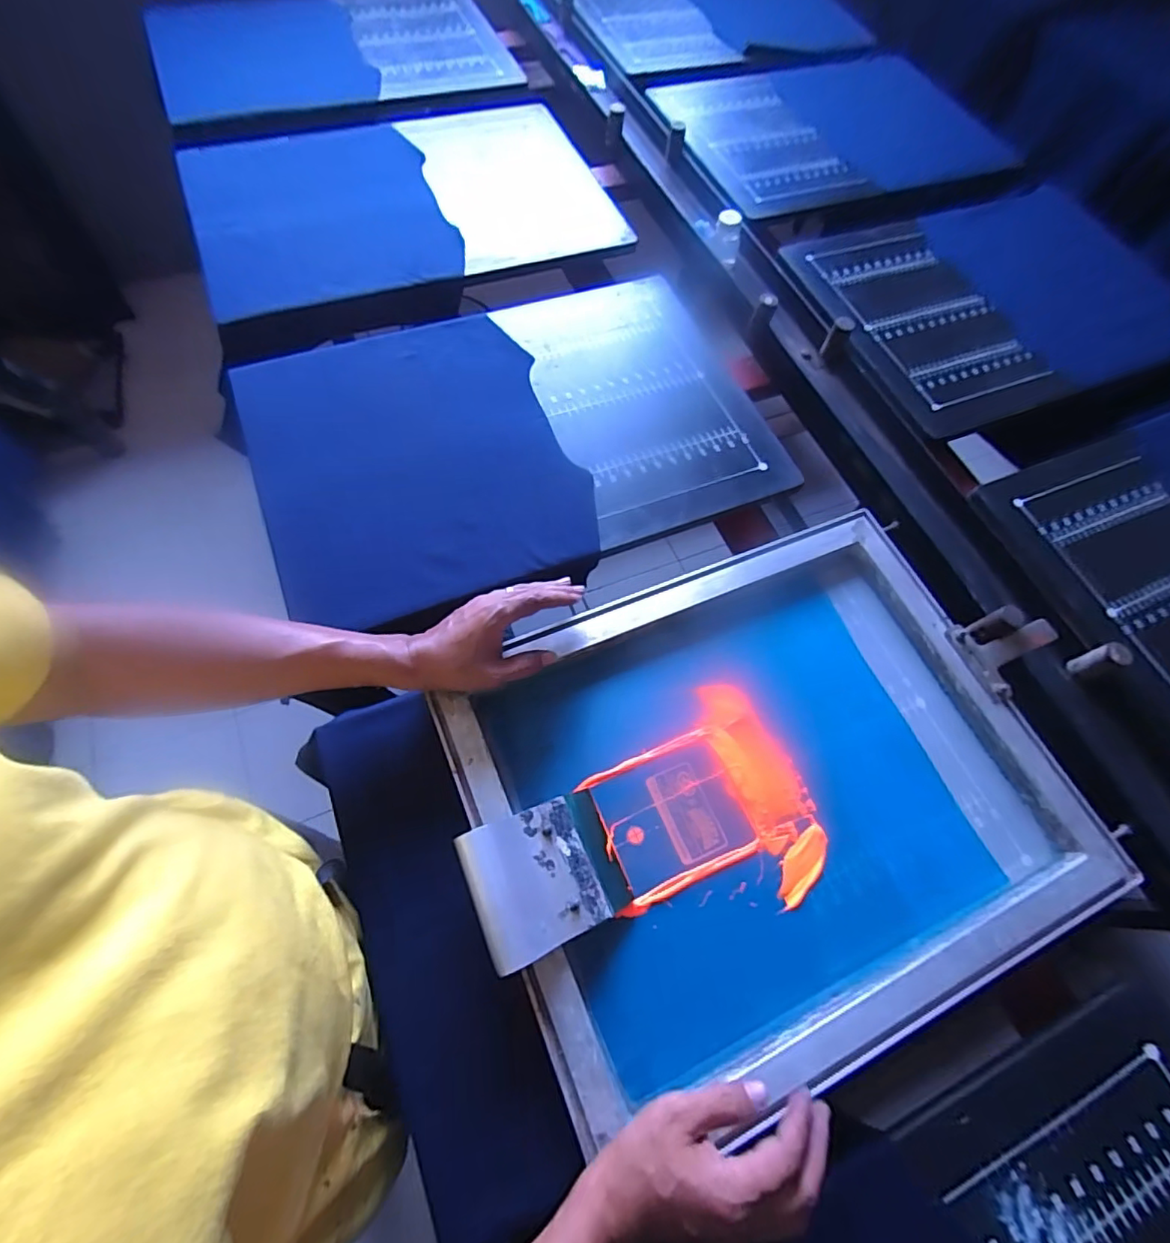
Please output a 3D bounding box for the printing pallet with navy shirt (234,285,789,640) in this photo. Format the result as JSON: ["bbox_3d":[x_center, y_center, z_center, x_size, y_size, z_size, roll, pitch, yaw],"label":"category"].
[{"bbox_3d":[-0.087,-0.229,0.684,0.589,0.032,0.399,-21,69,-10],"label":"printing pallet with navy shirt"}]

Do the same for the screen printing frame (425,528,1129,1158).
[{"bbox_3d":[0.164,0.142,0.506,0.511,0.041,0.411,-21,71,-12],"label":"screen printing frame"}]

